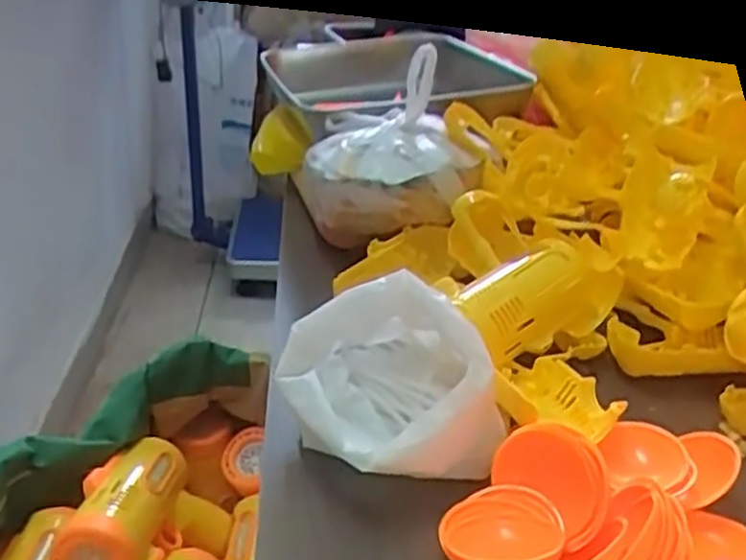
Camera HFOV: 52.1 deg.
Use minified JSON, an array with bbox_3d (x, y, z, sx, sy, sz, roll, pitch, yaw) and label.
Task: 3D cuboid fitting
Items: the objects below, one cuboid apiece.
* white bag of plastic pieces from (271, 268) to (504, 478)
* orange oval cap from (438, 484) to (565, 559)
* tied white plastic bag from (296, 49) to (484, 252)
[{"bbox_3d":[0.005,0.058,0.434,0.113,0.073,0.119,-5,31,-19],"label":"white bag of plastic pieces"},{"bbox_3d":[0.063,0.124,0.374,0.056,0.020,0.054,7,29,5],"label":"orange oval cap"},{"bbox_3d":[0.014,-0.116,0.648,0.141,0.133,0.125,3,30,5],"label":"tied white plastic bag"}]

